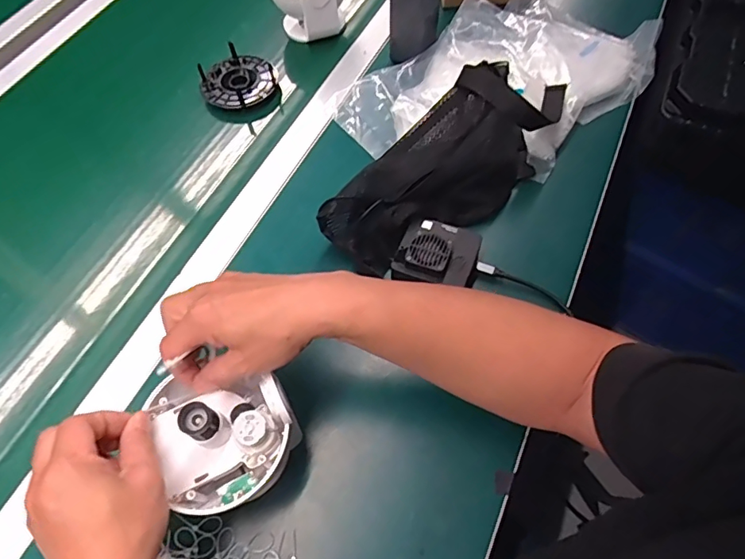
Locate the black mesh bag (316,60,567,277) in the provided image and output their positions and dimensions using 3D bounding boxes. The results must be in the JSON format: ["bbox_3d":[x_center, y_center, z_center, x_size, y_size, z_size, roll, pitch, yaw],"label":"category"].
[{"bbox_3d":[0.093,-0.130,0.546,0.115,0.099,0.316,40,70,20],"label":"black mesh bag"}]

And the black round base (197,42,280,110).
[{"bbox_3d":[-0.179,-0.262,0.675,0.091,0.038,0.091,-1,62,1],"label":"black round base"}]

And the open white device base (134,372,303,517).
[{"bbox_3d":[-0.113,0.111,0.384,0.102,0.059,0.109,-1,62,1],"label":"open white device base"}]

